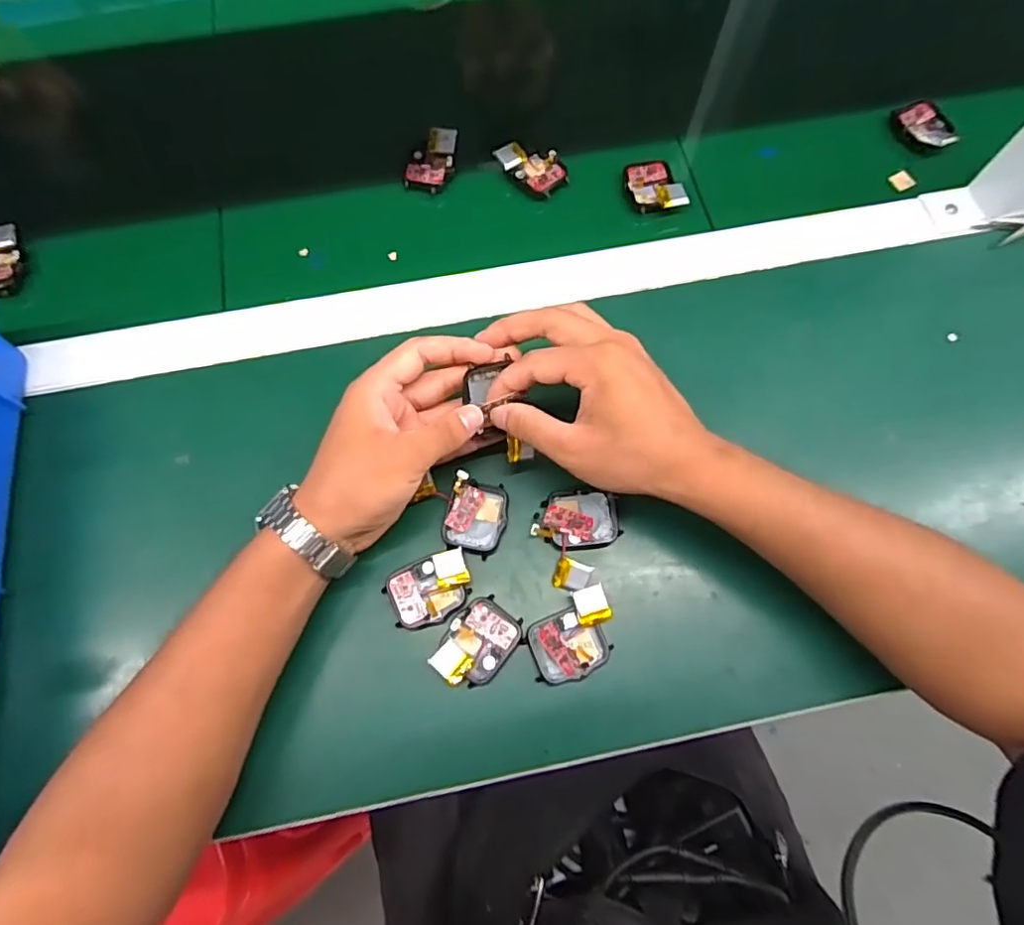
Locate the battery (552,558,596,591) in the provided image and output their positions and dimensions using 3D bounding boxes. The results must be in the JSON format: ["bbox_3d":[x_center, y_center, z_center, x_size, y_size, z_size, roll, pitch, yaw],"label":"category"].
[{"bbox_3d":[0.038,0.070,0.355,0.022,0.010,0.018,20,73,6],"label":"battery"}]

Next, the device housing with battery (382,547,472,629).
[{"bbox_3d":[-0.049,0.077,0.348,0.050,0.012,0.038,-21,74,-7],"label":"device housing with battery"}]

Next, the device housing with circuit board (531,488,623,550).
[{"bbox_3d":[0.040,0.036,0.364,0.053,0.017,0.038,-8,72,-3],"label":"device housing with circuit board"}]

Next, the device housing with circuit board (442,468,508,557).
[{"bbox_3d":[-0.022,0.035,0.367,0.037,0.013,0.047,13,73,4],"label":"device housing with circuit board"}]

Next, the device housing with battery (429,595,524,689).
[{"bbox_3d":[-0.020,0.108,0.339,0.038,0.021,0.050,37,76,11],"label":"device housing with battery"}]

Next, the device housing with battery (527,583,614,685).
[{"bbox_3d":[0.036,0.104,0.344,0.051,0.019,0.046,-16,73,-5],"label":"device housing with battery"}]

